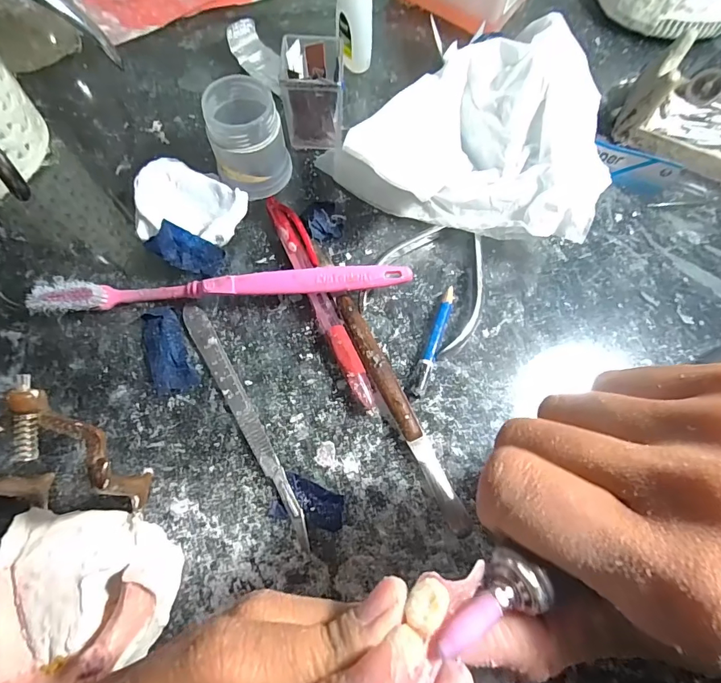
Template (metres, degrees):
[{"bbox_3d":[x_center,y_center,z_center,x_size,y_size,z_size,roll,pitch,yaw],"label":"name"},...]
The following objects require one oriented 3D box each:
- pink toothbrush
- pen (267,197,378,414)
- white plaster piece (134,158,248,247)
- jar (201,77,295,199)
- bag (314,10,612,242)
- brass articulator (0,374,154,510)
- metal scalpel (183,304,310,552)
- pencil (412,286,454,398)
[{"bbox_3d":[-0.071,-0.027,0.232,0.192,0.020,0.015,-5,72,-4],"label":"pink toothbrush"},{"bbox_3d":[-0.022,-0.024,0.237,0.014,0.011,0.133,-21,74,-9],"label":"pen"},{"bbox_3d":[-0.097,-0.074,0.247,0.057,0.021,0.047,17,72,3],"label":"white plaster piece"},{"bbox_3d":[-0.064,-0.115,0.247,0.040,0.052,0.043,1,71,-2],"label":"jar"},{"bbox_3d":[0.058,-0.121,0.247,0.152,0.057,0.117,10,71,1],"label":"bag"},{"bbox_3d":[-0.125,0.045,0.181,0.057,0.067,0.044,1,71,-2],"label":"brass articulator"},{"bbox_3d":[-0.057,0.037,0.218,0.012,0.004,0.135,-29,75,-11],"label":"metal scalpel"},{"bbox_3d":[0.040,0.000,0.233,0.007,0.007,0.066,20,72,5],"label":"pencil"}]

